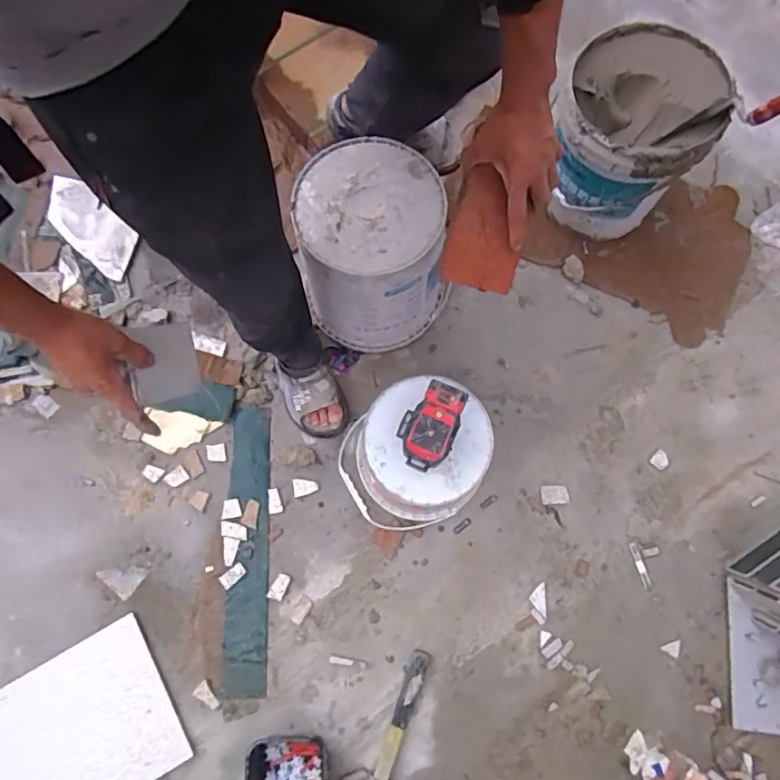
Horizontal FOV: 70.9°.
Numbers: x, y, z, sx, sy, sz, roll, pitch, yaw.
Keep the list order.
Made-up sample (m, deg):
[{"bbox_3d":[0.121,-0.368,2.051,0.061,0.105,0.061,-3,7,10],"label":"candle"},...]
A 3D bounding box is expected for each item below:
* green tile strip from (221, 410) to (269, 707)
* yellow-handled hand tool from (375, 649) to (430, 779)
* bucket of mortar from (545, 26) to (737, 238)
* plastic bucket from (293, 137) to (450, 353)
[{"bbox_3d":[-0.310,0.336,1.186,0.089,0.014,0.595,-2,77,-2],"label":"green tile strip"},{"bbox_3d":[0.025,0.641,1.087,0.040,0.019,0.236,20,77,6],"label":"yellow-handled hand tool"},{"bbox_3d":[0.489,-0.533,1.202,0.291,0.354,0.327,5,76,3],"label":"bucket of mortar"},{"bbox_3d":[-0.029,-0.270,1.106,0.258,0.355,0.266,0,76,2],"label":"plastic bucket"}]

